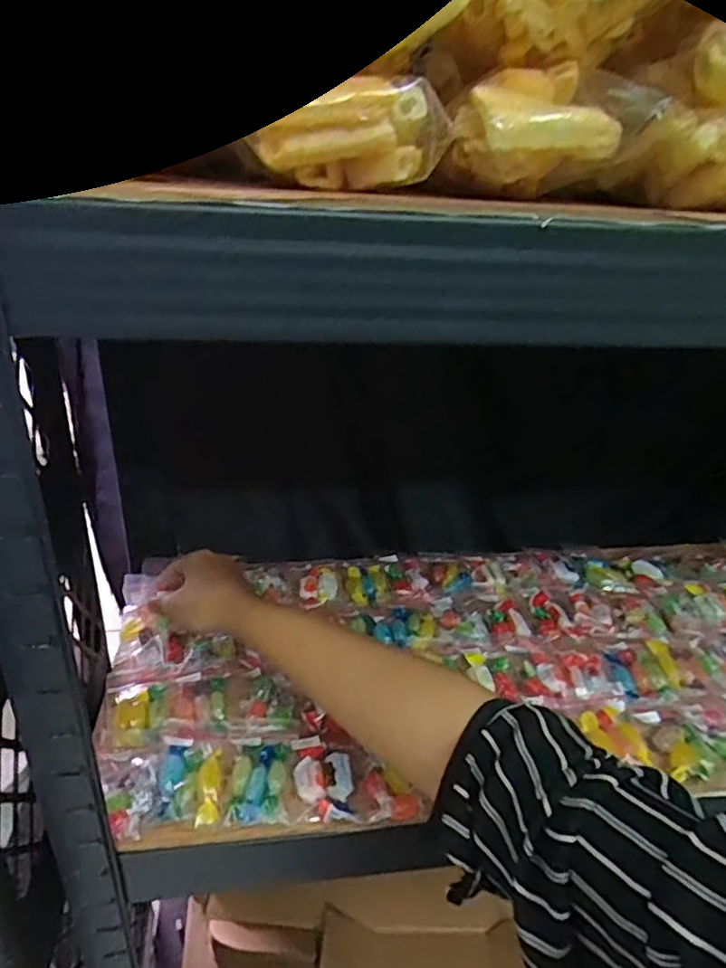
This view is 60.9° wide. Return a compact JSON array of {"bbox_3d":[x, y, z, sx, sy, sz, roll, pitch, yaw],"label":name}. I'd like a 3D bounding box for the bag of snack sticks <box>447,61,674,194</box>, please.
[{"bbox_3d":[0.075,-0.143,0.248,0.077,0.042,0.041,-4,28,-14],"label":"bag of snack sticks"}]

